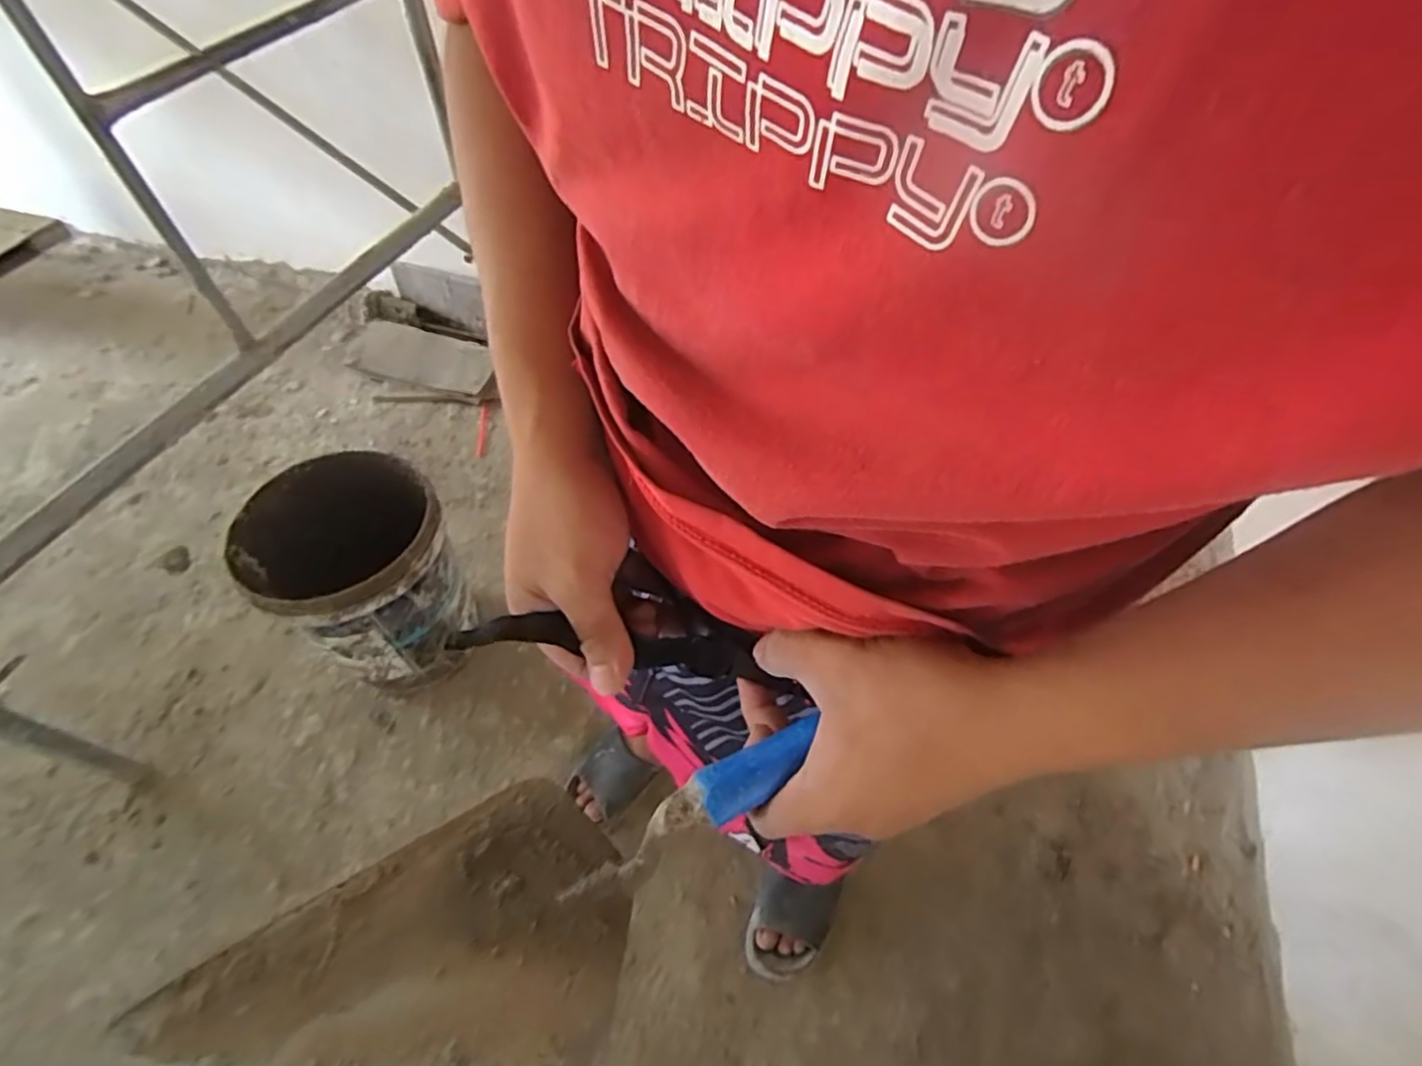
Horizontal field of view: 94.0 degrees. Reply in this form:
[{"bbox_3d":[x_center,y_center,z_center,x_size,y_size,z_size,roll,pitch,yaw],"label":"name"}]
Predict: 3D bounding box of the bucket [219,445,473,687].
[{"bbox_3d":[-0.606,0.085,1.193,0.293,0.377,0.333,-31,59,-21],"label":"bucket"}]

